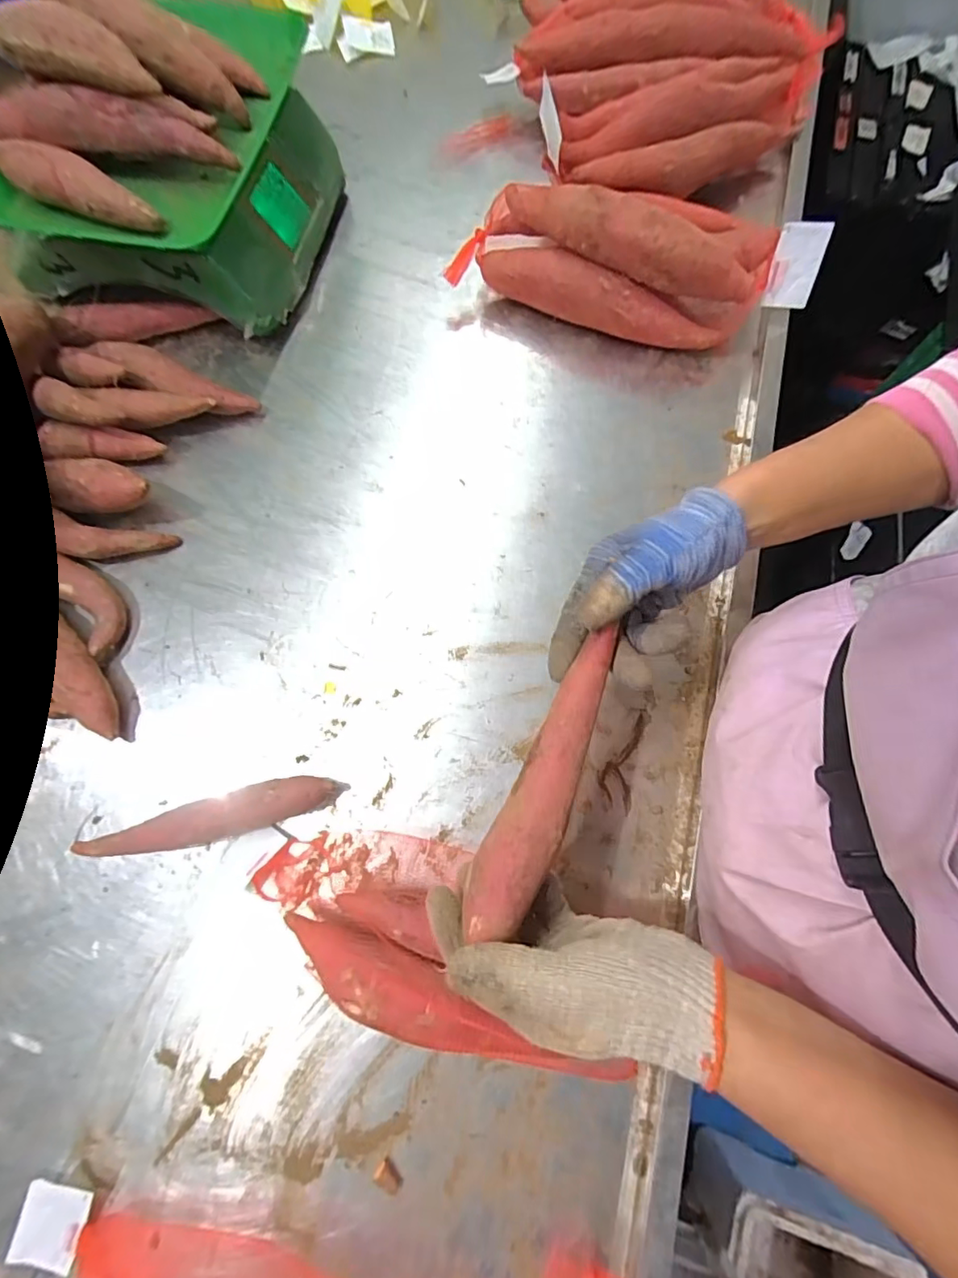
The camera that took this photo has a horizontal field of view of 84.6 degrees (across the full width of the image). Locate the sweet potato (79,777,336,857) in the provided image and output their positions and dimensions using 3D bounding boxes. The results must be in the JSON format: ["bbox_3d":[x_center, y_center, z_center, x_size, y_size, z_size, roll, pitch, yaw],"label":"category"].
[{"bbox_3d":[-0.198,0.134,0.389,0.183,0.035,0.029,-16,74,-4],"label":"sweet potato"}]

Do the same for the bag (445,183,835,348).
[{"bbox_3d":[0.144,-0.358,0.494,0.317,0.093,0.123,21,75,7],"label":"bag"}]

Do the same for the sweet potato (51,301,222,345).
[{"bbox_3d":[-0.315,-0.296,0.491,0.133,0.027,0.025,-17,74,-17],"label":"sweet potato"}]

